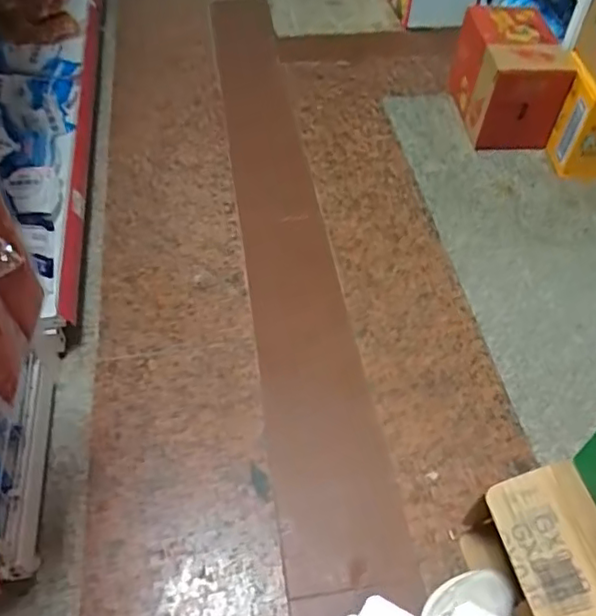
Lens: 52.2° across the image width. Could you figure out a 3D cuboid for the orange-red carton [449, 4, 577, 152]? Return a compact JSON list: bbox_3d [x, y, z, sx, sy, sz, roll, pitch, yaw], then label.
[{"bbox_3d":[0.526,-0.581,1.535,0.199,0.258,0.252,-7,51,-7],"label":"orange-red carton"}]

